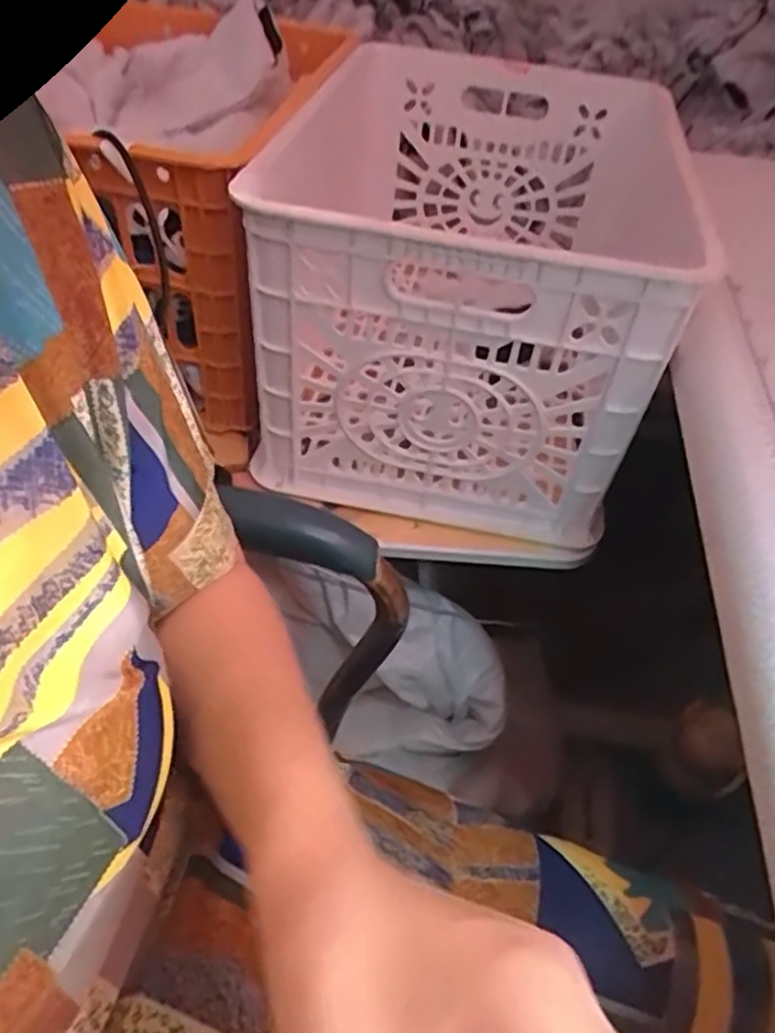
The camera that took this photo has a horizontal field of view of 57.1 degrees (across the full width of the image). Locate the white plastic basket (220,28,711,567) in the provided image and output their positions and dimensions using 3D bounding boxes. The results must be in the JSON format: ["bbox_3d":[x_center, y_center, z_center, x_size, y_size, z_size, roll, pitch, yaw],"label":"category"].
[{"bbox_3d":[0.085,-0.240,0.725,0.327,0.287,0.473,12,46,8],"label":"white plastic basket"}]

